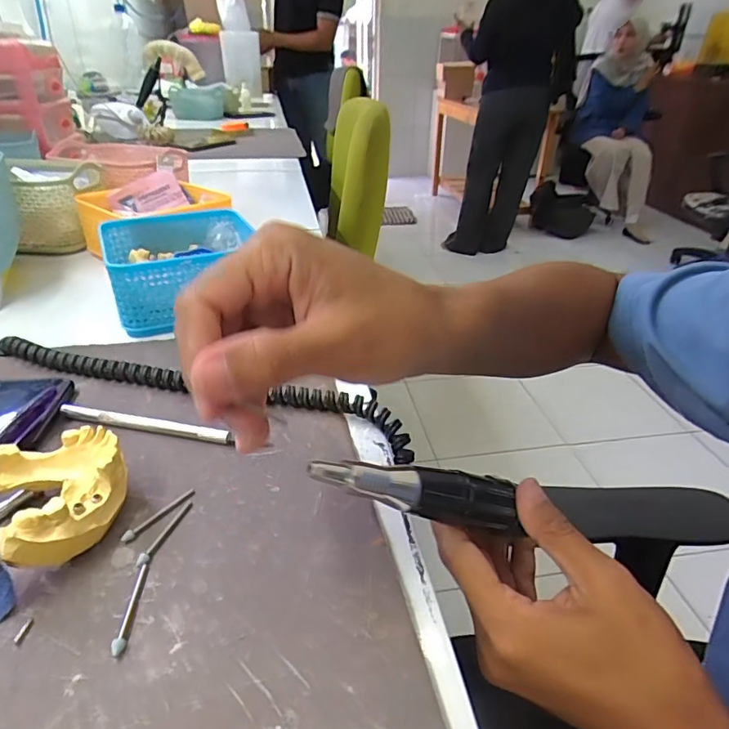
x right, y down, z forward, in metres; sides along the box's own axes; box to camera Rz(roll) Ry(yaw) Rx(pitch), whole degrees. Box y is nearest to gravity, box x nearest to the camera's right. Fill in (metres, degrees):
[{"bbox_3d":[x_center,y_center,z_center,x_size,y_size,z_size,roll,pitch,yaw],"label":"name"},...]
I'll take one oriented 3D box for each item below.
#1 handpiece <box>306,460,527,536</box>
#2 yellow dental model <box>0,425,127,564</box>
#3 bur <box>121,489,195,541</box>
[{"bbox_3d":[0.027,0.057,0.229,0.121,0.019,0.019,19,22,-32],"label":"handpiece"},{"bbox_3d":[-0.147,0.063,0.249,0.056,0.035,0.068,-23,40,-34],"label":"yellow dental model"},{"bbox_3d":[-0.105,0.076,0.261,0.005,0.004,0.042,22,38,29],"label":"bur"}]

